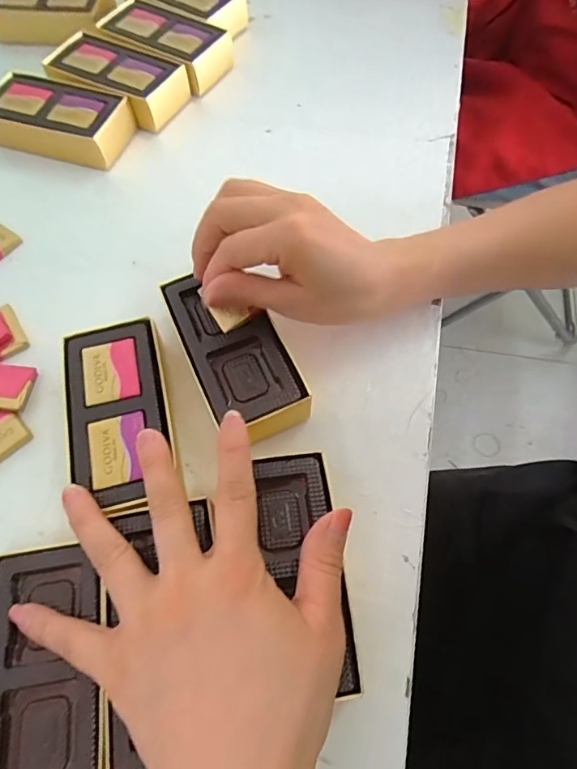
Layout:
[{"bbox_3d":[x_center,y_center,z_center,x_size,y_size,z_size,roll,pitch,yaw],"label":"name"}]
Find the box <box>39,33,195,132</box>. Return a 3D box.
[{"bbox_3d":[-0.150,-0.265,0.437,0.121,0.035,0.066,25,67,13],"label":"box"}]

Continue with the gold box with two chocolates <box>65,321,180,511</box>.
[{"bbox_3d":[-0.097,0.020,0.295,0.056,0.031,0.113,-14,64,-5],"label":"gold box with two chocolates"}]

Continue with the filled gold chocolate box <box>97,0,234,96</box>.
[{"bbox_3d":[-0.112,-0.313,0.459,0.117,0.034,0.058,27,68,14],"label":"filled gold chocolate box"}]

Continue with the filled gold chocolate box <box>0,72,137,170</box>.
[{"bbox_3d":[-0.192,-0.221,0.416,0.116,0.033,0.063,19,66,11],"label":"filled gold chocolate box"}]

